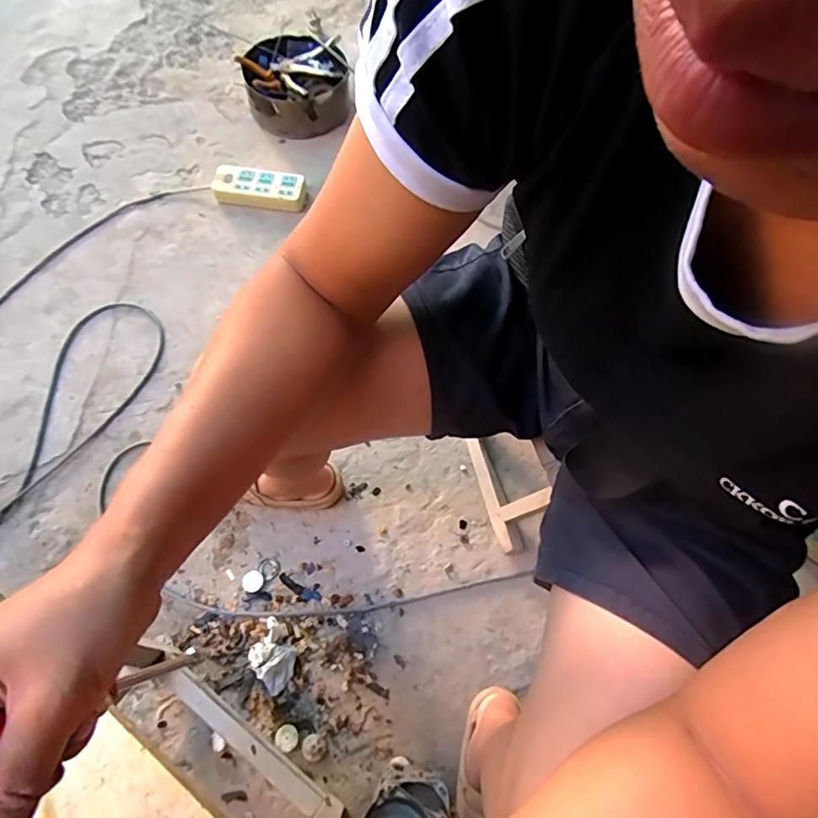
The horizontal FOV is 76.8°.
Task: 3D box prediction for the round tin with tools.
[{"bbox_3d":[-0.268,-0.777,1.230,0.234,0.098,0.281,-7,65,-8],"label":"round tin with tools"}]

